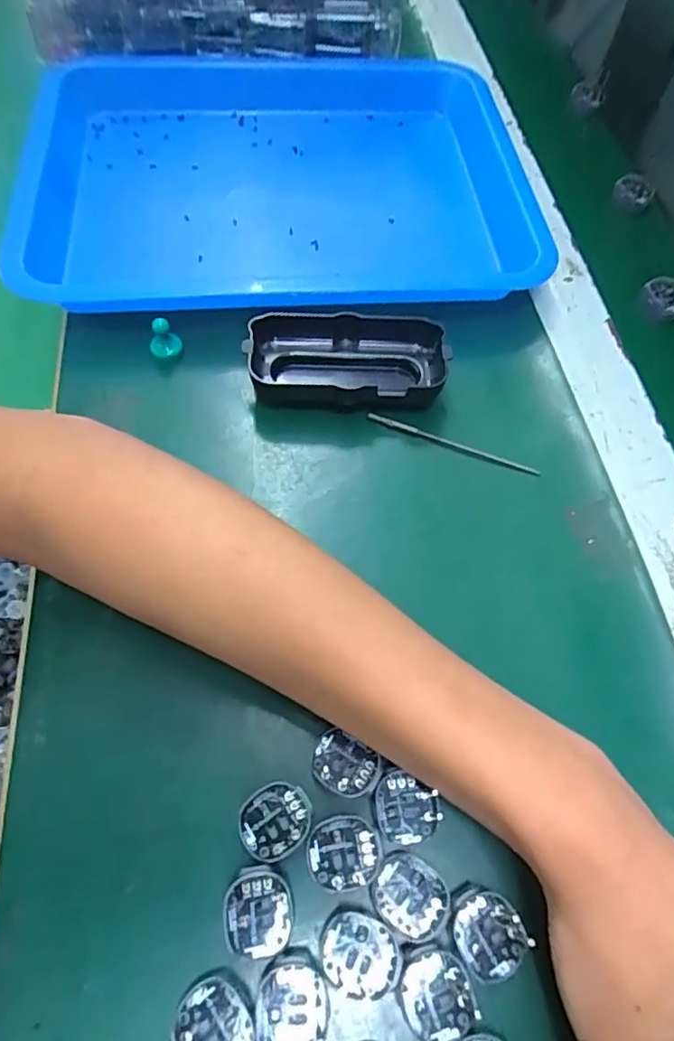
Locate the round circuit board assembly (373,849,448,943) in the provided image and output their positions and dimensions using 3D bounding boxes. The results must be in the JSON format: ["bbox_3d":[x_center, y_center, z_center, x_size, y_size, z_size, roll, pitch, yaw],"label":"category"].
[{"bbox_3d":[0.028,0.138,0.214,0.024,0.004,0.029,-36,69,-20],"label":"round circuit board assembly"}]

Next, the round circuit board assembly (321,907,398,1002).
[{"bbox_3d":[0.008,0.155,0.207,0.028,0.004,0.025,19,62,6],"label":"round circuit board assembly"}]

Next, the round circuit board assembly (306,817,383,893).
[{"bbox_3d":[0.003,0.126,0.220,0.028,0.004,0.025,-10,63,-9],"label":"round circuit board assembly"}]

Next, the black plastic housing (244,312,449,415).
[{"bbox_3d":[0.007,-0.088,0.332,0.110,0.026,0.053,3,61,-3],"label":"black plastic housing"}]

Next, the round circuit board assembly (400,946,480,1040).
[{"bbox_3d":[0.035,0.166,0.203,0.024,0.004,0.027,-13,63,-11],"label":"round circuit board assembly"}]

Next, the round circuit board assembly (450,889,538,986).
[{"bbox_3d":[0.055,0.149,0.210,0.025,0.004,0.028,-20,65,-14],"label":"round circuit board assembly"}]

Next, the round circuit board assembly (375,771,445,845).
[{"bbox_3d":[0.028,0.114,0.228,0.025,0.004,0.023,2,61,-3],"label":"round circuit board assembly"}]

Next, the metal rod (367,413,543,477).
[{"bbox_3d":[0.064,-0.043,0.324,0.097,0.005,0.006,22,62,8],"label":"metal rod"}]

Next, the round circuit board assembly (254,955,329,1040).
[{"bbox_3d":[-0.016,0.167,0.200,0.024,0.005,0.027,-8,62,-8],"label":"round circuit board assembly"}]

